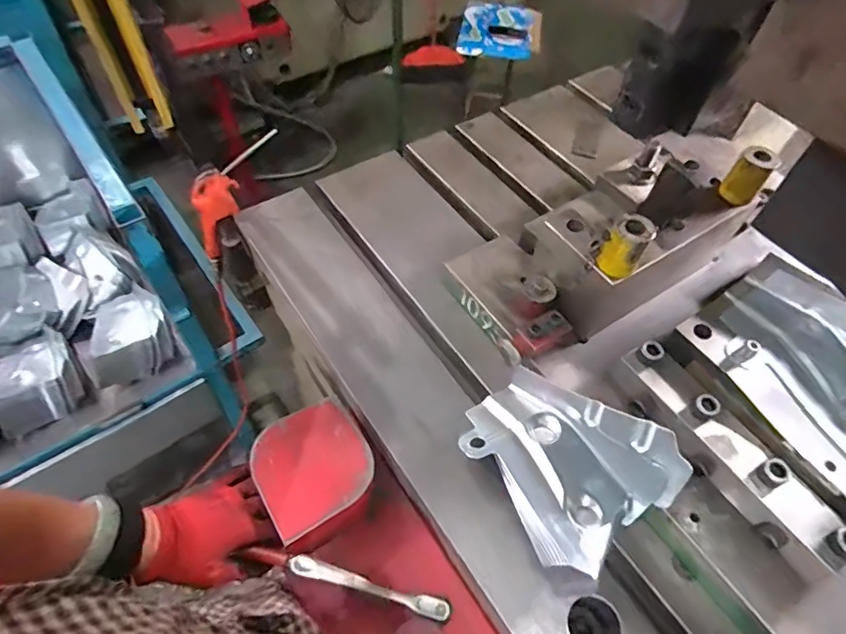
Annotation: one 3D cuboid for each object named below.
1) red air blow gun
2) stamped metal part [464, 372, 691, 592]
[{"bbox_3d":[-0.291,-0.171,0.753,0.073,0.237,0.035,-5,47,-48],"label":"red air blow gun"},{"bbox_3d":[0.142,0.144,0.541,0.151,0.106,0.200,-27,61,-20],"label":"stamped metal part"}]

